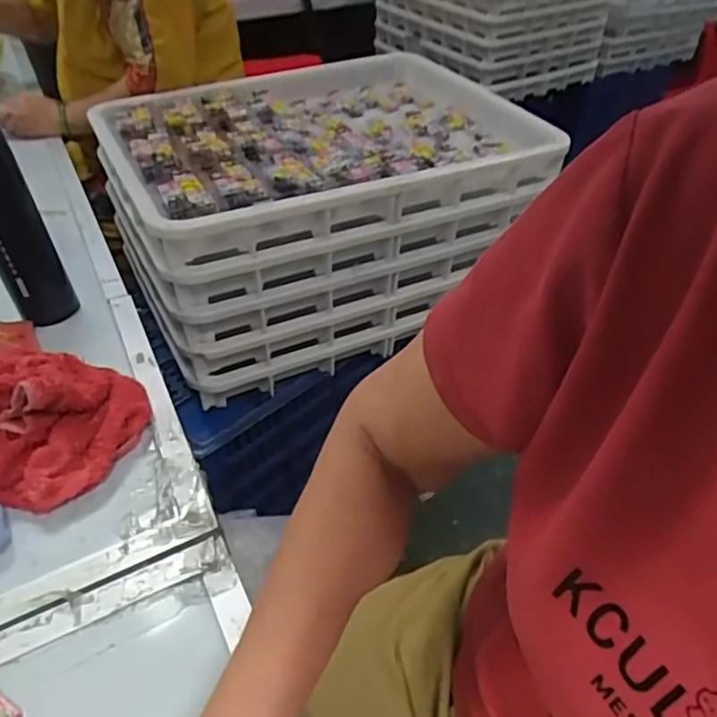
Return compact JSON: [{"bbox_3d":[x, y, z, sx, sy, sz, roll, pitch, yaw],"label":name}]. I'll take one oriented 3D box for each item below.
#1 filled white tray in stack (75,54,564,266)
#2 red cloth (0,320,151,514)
[{"bbox_3d":[-0.060,-0.361,0.964,0.650,0.078,0.482,-22,45,-22],"label":"filled white tray in stack"},{"bbox_3d":[-0.306,0.027,0.552,0.233,0.077,0.167,18,45,21],"label":"red cloth"}]

